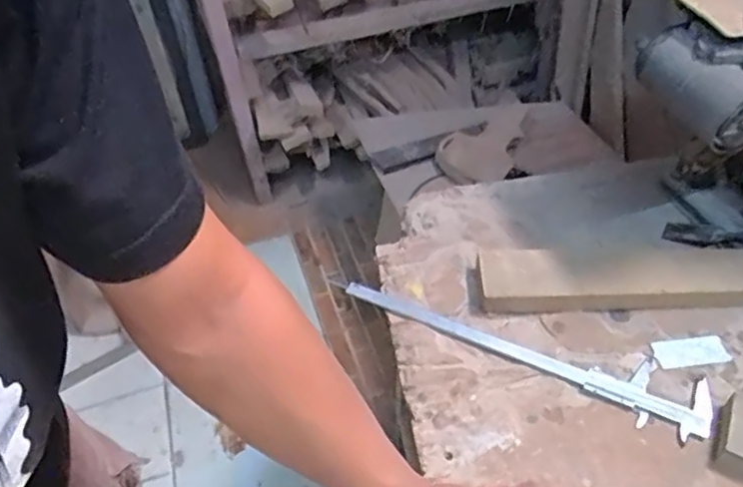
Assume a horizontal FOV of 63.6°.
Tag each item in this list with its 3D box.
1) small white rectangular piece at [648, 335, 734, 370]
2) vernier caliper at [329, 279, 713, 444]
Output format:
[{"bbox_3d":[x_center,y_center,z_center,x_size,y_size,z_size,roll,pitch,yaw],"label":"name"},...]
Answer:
[{"bbox_3d":[0.338,0.116,0.635,0.078,0.007,0.031,-7,47,-3],"label":"small white rectangular piece"},{"bbox_3d":[0.146,0.111,0.651,0.406,0.010,0.066,17,50,19],"label":"vernier caliper"}]

